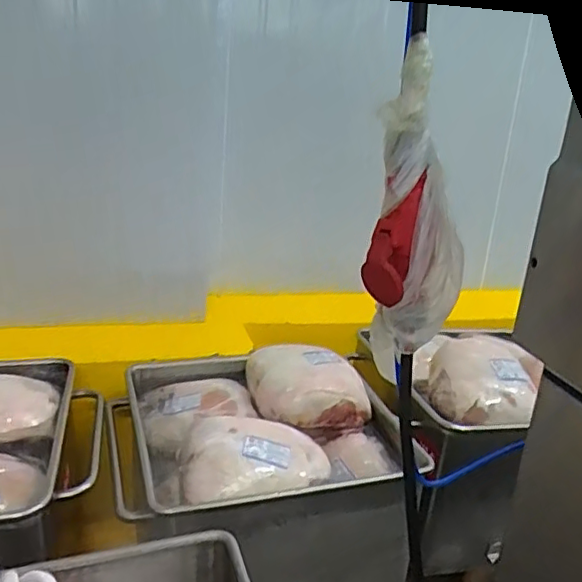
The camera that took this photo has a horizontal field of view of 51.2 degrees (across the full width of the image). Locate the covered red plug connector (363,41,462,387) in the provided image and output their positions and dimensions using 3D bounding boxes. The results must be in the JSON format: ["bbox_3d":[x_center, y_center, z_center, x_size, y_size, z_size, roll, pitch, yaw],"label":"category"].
[{"bbox_3d":[0.142,-0.063,0.668,0.094,0.366,0.108,11,18,18],"label":"covered red plug connector"}]

